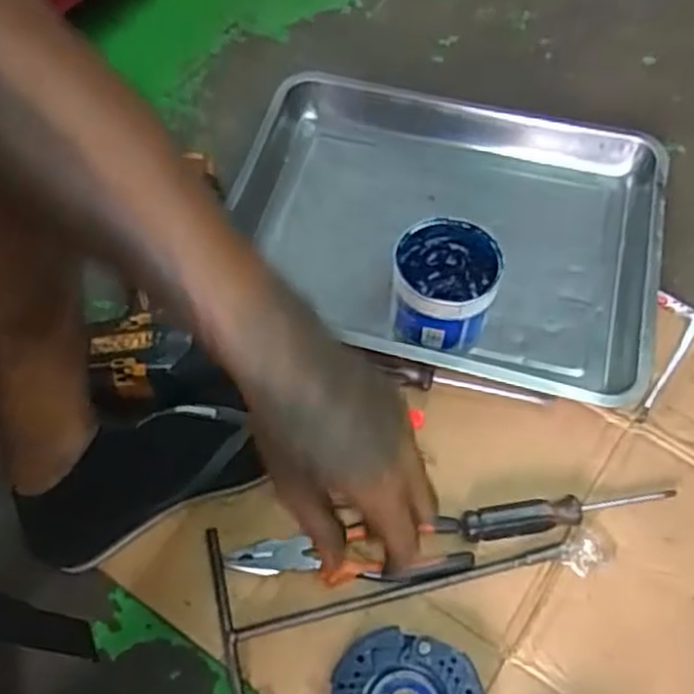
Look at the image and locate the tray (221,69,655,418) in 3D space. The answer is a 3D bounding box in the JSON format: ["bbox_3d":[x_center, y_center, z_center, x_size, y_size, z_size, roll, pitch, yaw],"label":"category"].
[{"bbox_3d":[0.100,-0.125,0.782,0.439,0.056,0.351,11,61,10],"label":"tray"}]

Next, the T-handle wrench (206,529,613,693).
[{"bbox_3d":[0.059,0.203,0.611,0.333,0.022,0.161,-13,60,-3],"label":"T-handle wrench"}]

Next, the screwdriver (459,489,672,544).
[{"bbox_3d":[0.191,0.140,0.632,0.186,0.022,0.028,-11,60,-2],"label":"screwdriver"}]

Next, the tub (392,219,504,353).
[{"bbox_3d":[0.095,-0.055,0.715,0.095,0.096,0.103,-2,60,3],"label":"tub"}]

